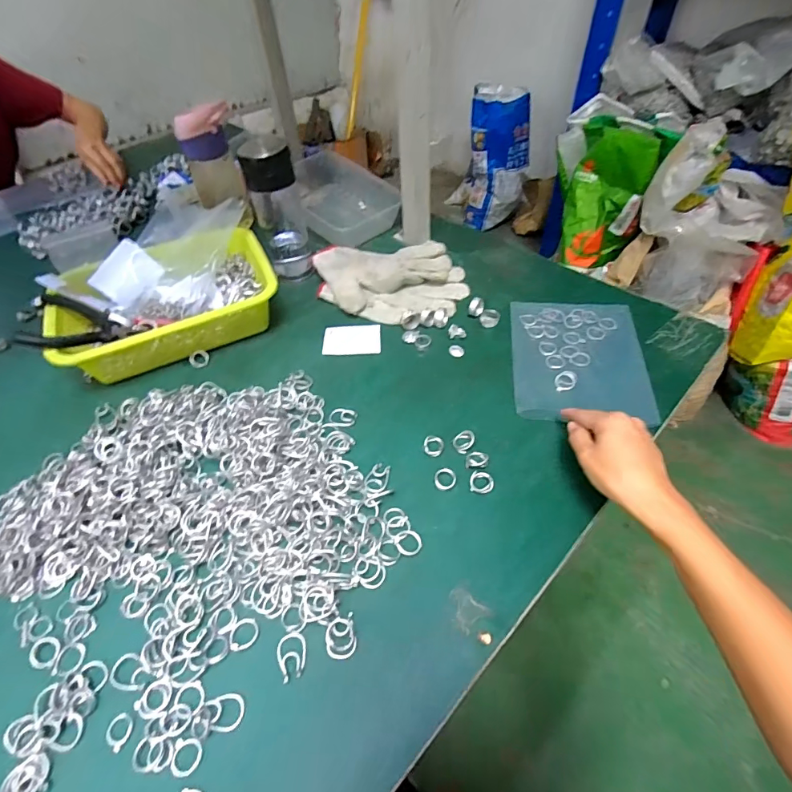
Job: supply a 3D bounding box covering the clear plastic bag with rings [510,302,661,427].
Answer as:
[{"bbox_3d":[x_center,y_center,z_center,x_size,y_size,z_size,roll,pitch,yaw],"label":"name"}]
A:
[{"bbox_3d":[0.216,-0.049,0.539,0.148,0.011,0.200,4,50,7],"label":"clear plastic bag with rings"}]

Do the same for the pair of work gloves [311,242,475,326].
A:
[{"bbox_3d":[-0.007,-0.166,0.644,0.206,0.022,0.164,-7,50,-2],"label":"pair of work gloves"}]

